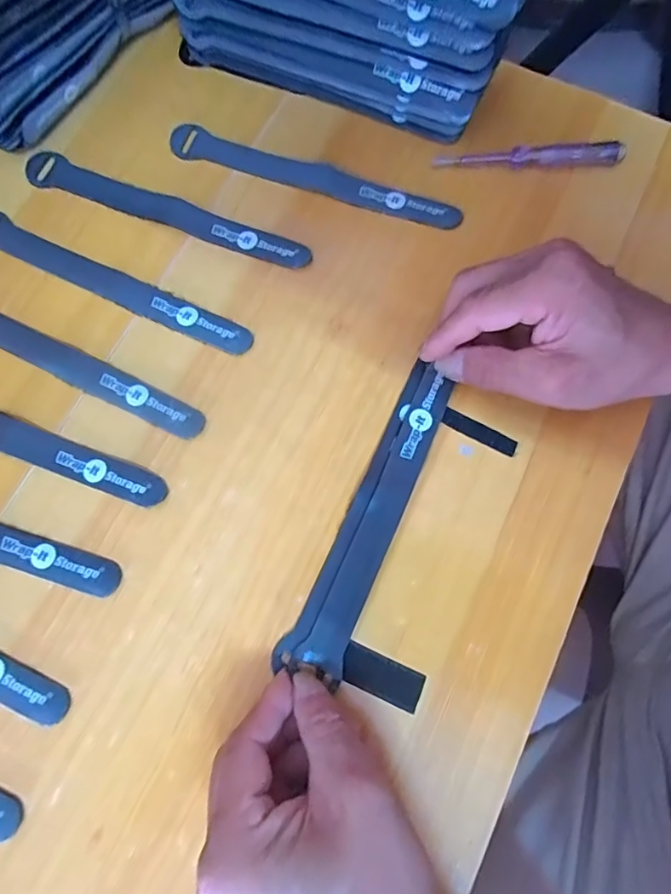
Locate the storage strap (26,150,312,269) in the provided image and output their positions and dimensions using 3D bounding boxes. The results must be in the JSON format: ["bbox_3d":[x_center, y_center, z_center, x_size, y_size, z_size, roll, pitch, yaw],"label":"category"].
[{"bbox_3d":[-0.108,-0.151,0.329,0.192,0.004,0.023,21,77,5],"label":"storage strap"}]

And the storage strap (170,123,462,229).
[{"bbox_3d":[-0.014,-0.176,0.335,0.194,0.006,0.021,18,77,4],"label":"storage strap"}]

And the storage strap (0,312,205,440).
[{"bbox_3d":[-0.165,-0.054,0.304,0.195,0.004,0.023,25,77,6],"label":"storage strap"}]

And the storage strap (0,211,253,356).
[{"bbox_3d":[-0.141,-0.103,0.316,0.196,0.004,0.023,25,77,6],"label":"storage strap"}]

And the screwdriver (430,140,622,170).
[{"bbox_3d":[0.127,-0.190,0.334,0.122,0.014,0.009,0,76,0],"label":"screwdriver"}]

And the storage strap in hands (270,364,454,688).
[{"bbox_3d":[0.021,0.036,0.281,0.030,0.009,0.175,24,77,6],"label":"storage strap in hands"}]

